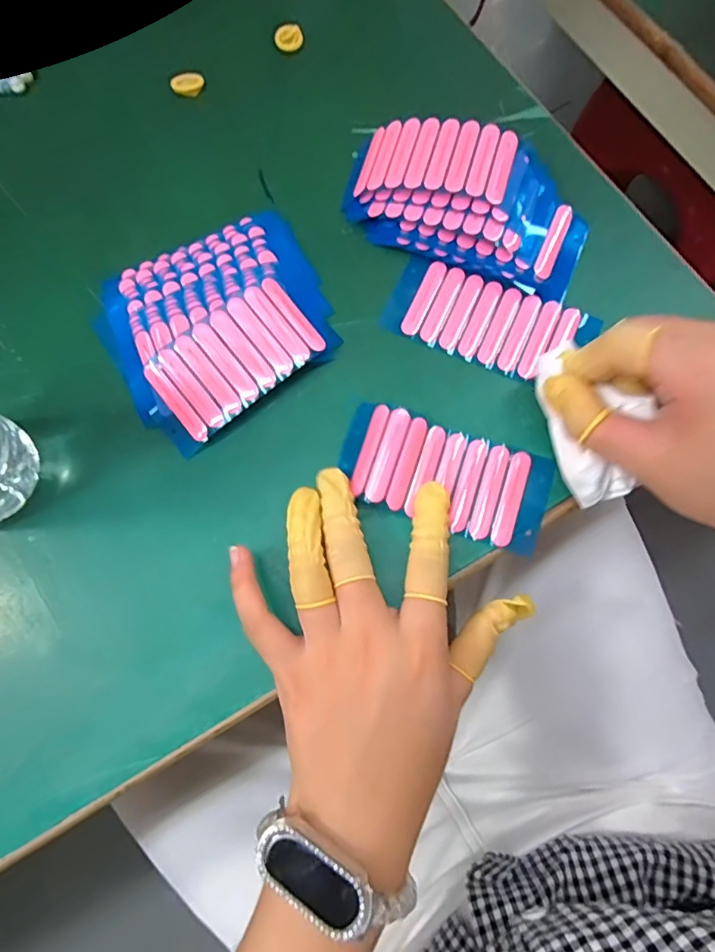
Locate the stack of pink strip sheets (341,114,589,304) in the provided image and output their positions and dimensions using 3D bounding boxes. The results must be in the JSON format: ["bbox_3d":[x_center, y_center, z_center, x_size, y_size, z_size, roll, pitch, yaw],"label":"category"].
[{"bbox_3d":[0.066,-0.165,0.302,0.143,0.032,0.077,23,78,7],"label":"stack of pink strip sheets"}]

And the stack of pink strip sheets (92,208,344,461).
[{"bbox_3d":[-0.081,-0.092,0.296,0.129,0.020,0.120,-30,77,-6],"label":"stack of pink strip sheets"}]

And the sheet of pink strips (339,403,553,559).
[{"bbox_3d":[0.046,-0.001,0.274,0.109,0.014,0.054,21,77,3],"label":"sheet of pink strips"}]

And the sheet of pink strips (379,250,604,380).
[{"bbox_3d":[0.075,-0.091,0.298,0.112,0.007,0.052,24,78,8],"label":"sheet of pink strips"}]

